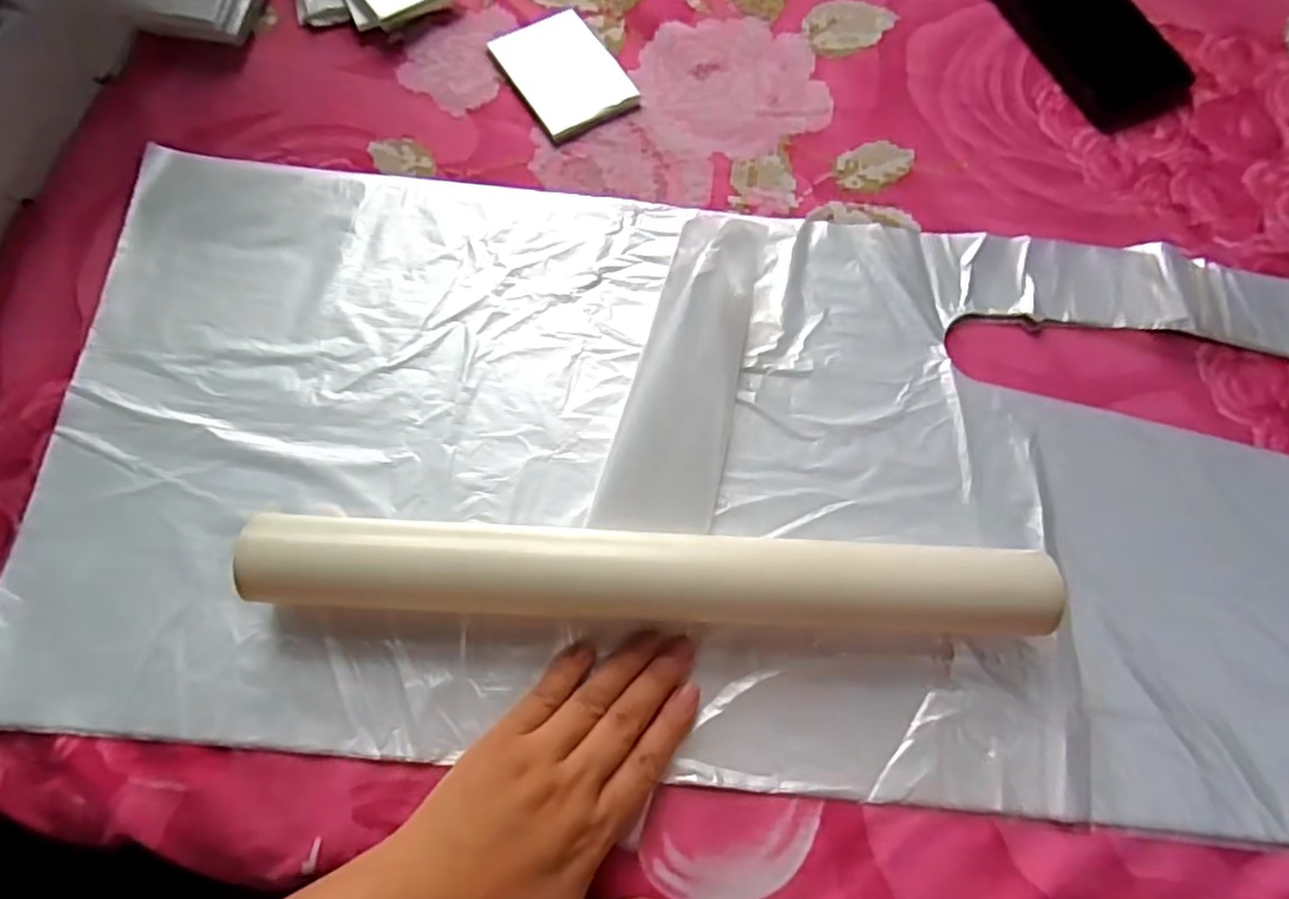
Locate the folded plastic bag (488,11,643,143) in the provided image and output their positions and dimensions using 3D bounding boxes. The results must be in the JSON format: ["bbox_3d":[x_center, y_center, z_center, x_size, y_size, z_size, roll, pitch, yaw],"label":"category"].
[{"bbox_3d":[-0.051,-0.235,0.430,0.062,0.005,0.086,-31,76,-11],"label":"folded plastic bag"}]

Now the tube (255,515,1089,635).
[{"bbox_3d":[0.005,0.056,0.315,0.350,0.038,0.042,3,72,-1],"label":"tube"}]

